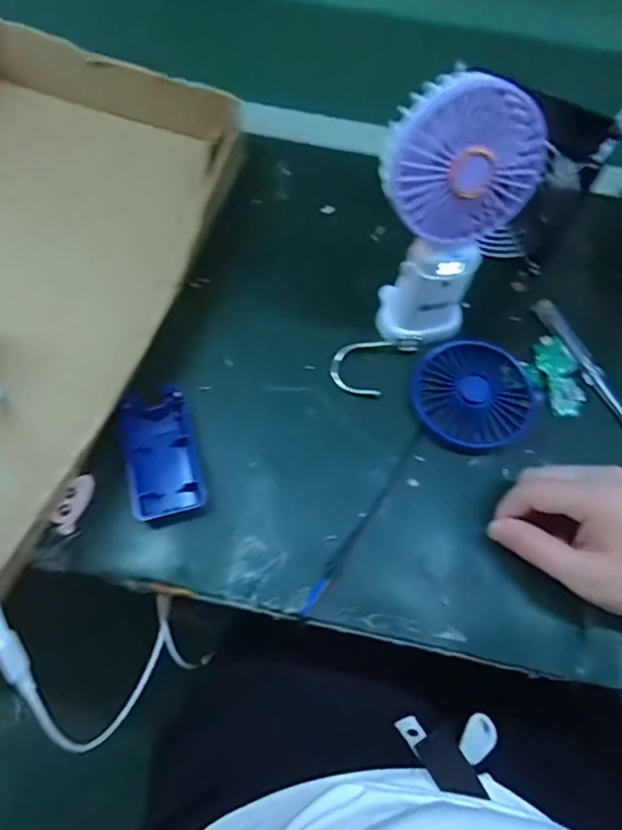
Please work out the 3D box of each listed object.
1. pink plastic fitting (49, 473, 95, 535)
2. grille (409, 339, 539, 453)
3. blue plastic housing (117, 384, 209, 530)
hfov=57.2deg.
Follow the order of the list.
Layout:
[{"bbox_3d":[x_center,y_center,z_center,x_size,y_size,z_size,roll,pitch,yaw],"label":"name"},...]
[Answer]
[{"bbox_3d":[-0.162,0.059,0.387,0.019,0.004,0.041,14,65,4],"label":"pink plastic fitting"},{"bbox_3d":[0.119,-0.016,0.419,0.085,0.015,0.087,1,65,-3],"label":"grille"},{"bbox_3d":[-0.103,0.029,0.396,0.050,0.020,0.095,-15,67,-10],"label":"blue plastic housing"}]

